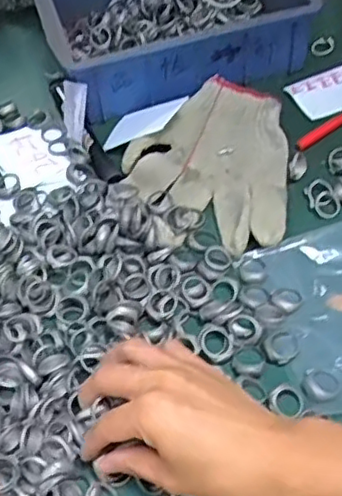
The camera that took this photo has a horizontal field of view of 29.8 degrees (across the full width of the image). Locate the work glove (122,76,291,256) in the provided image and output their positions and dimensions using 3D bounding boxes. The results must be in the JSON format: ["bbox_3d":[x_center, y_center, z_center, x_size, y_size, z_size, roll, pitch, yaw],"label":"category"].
[{"bbox_3d":[0.033,-0.081,0.545,0.134,0.020,0.192,5,54,8],"label":"work glove"}]

